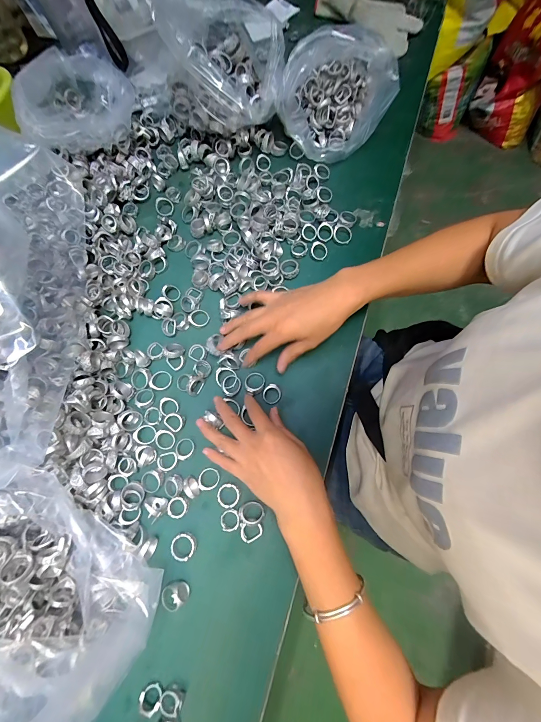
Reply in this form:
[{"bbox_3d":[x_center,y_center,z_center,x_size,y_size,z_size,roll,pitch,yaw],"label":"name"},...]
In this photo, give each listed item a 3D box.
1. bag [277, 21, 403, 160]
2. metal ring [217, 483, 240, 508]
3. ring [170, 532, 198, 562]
[{"bbox_3d":[0.086,-0.383,0.426,0.151,0.119,0.122,-11,74,-1],"label":"bag"},{"bbox_3d":[-0.048,0.152,0.340,0.025,0.004,0.025,19,73,0],"label":"metal ring"},{"bbox_3d":[-0.096,0.205,0.333,0.027,0.009,0.025,-1,75,2],"label":"ring"}]

